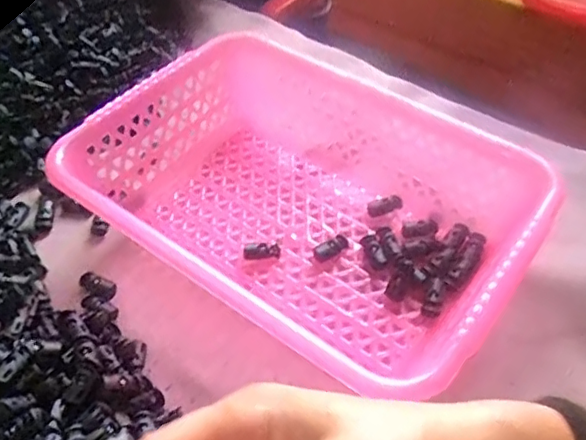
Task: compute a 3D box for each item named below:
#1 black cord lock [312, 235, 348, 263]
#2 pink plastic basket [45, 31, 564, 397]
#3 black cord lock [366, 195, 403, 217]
[{"bbox_3d":[0.028,0.021,0.437,0.026,0.013,0.011,-28,50,-6],"label":"black cord lock"},{"bbox_3d":[0.004,-0.008,0.420,0.301,0.082,0.210,28,54,26],"label":"pink plastic basket"},{"bbox_3d":[0.073,-0.010,0.464,0.028,0.011,0.012,-19,45,13],"label":"black cord lock"}]

